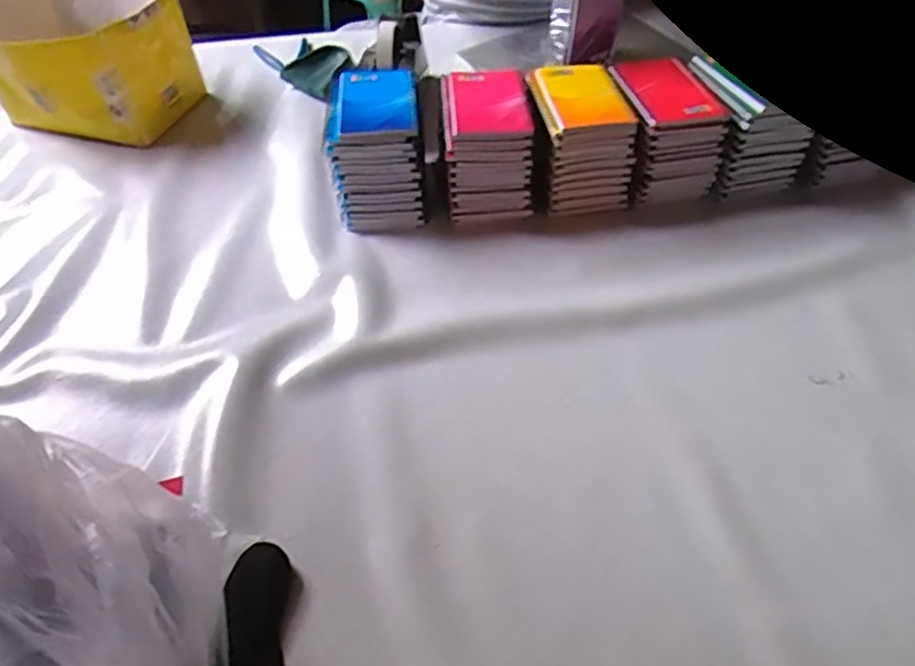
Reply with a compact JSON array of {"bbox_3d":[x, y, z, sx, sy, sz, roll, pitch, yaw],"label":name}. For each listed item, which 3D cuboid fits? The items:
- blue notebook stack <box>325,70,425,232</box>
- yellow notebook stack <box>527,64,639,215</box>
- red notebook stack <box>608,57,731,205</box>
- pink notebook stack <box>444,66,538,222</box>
[{"bbox_3d":[-0.091,-0.206,0.724,0.101,0.112,0.132,-4,49,-2],"label":"blue notebook stack"},{"bbox_3d":[0.132,-0.223,0.736,0.101,0.114,0.135,-12,50,-9],"label":"yellow notebook stack"},{"bbox_3d":[0.236,-0.239,0.750,0.106,0.113,0.137,-6,49,-4],"label":"red notebook stack"},{"bbox_3d":[0.032,-0.216,0.730,0.097,0.112,0.143,-3,49,-1],"label":"pink notebook stack"}]

